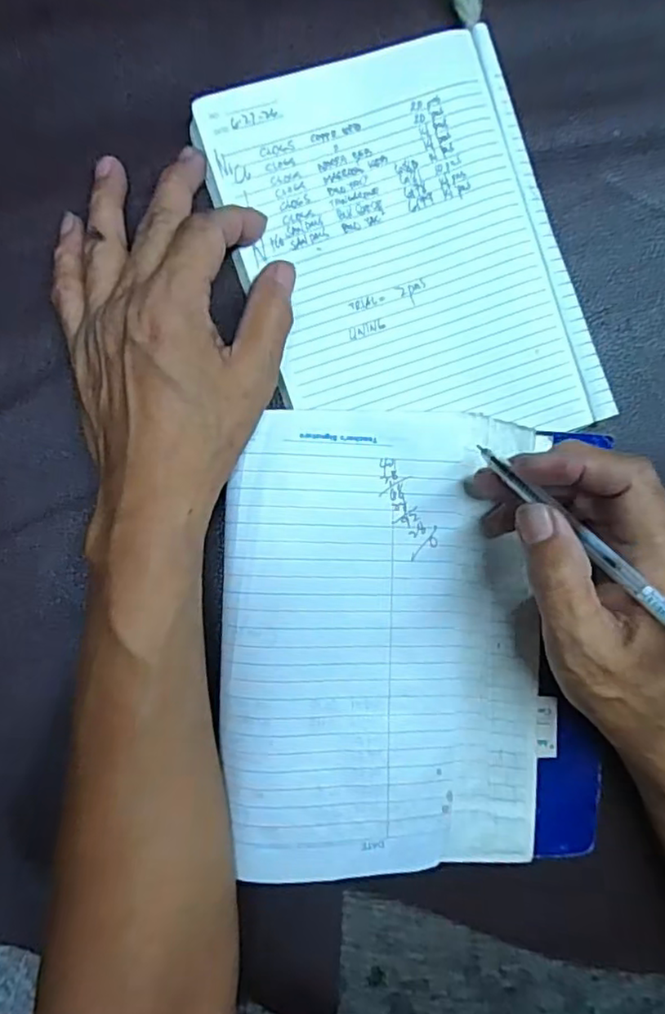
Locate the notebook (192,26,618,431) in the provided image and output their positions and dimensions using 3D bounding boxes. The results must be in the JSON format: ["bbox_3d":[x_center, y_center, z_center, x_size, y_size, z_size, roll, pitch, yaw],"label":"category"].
[{"bbox_3d":[0.036,-0.117,0.295,0.150,0.009,0.188,-18,93,-6],"label":"notebook"}]

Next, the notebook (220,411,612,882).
[{"bbox_3d":[0.040,0.062,0.289,0.176,0.018,0.208,0,91,-6],"label":"notebook"}]

